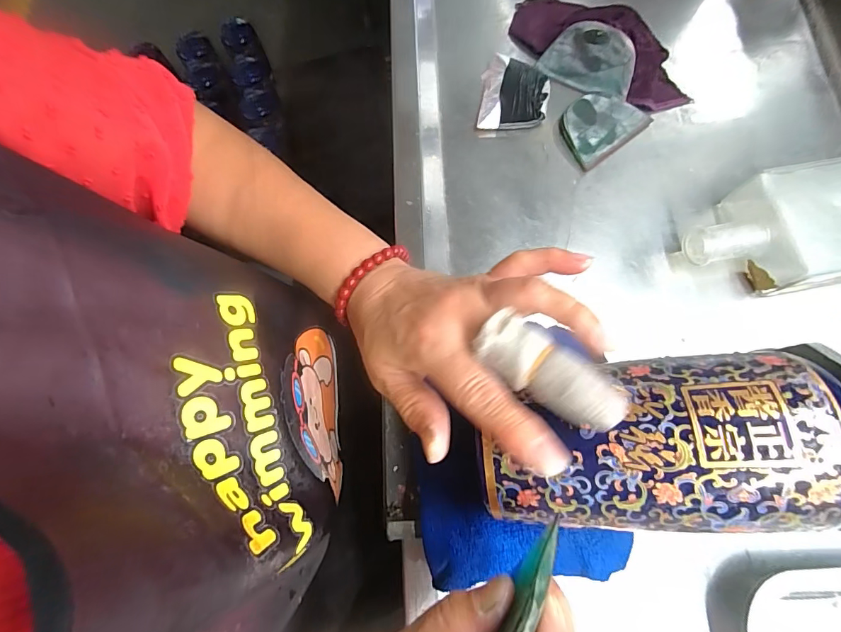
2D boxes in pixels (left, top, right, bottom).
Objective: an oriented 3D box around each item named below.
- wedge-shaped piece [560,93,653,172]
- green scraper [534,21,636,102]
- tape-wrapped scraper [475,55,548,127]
[{"bbox_3d":[0.163,-0.176,0.383,0.084,0.009,0.057,-38,77,-12],"label":"wedge-shaped piece"},{"bbox_3d":[0.159,-0.238,0.389,0.083,0.006,0.059,31,98,8],"label":"green scraper"},{"bbox_3d":[0.087,-0.207,0.390,0.061,0.010,0.077,6,73,1],"label":"tape-wrapped scraper"}]

